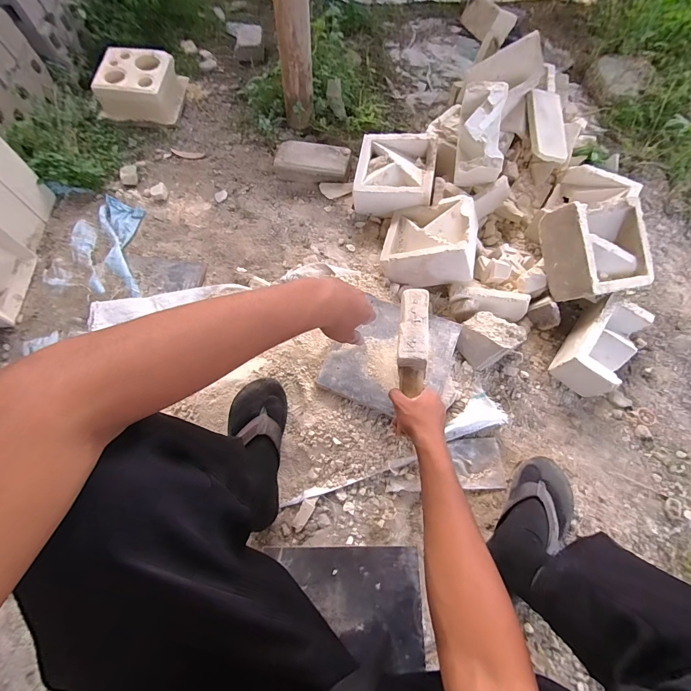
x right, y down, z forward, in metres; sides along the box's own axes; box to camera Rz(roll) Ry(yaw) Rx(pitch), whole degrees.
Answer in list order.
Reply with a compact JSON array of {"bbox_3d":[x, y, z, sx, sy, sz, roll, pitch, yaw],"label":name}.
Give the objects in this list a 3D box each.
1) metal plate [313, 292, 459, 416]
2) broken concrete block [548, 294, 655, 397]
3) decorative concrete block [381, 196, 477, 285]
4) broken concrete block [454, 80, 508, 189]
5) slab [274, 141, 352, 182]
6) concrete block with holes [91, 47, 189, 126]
[{"bbox_3d":[0.098,0.019,0.722,0.246,0.014,0.245,20,67,9],"label":"metal plate"},{"bbox_3d":[0.558,0.000,0.740,0.103,0.093,0.197,35,73,13],"label":"broken concrete block"},{"bbox_3d":[0.209,-0.258,0.836,0.207,0.098,0.211,1,56,26],"label":"decorative concrete block"},{"bbox_3d":[0.337,-0.516,0.841,0.103,0.106,0.217,4,95,2],"label":"broken concrete block"},{"bbox_3d":[-0.094,-0.527,0.987,0.216,0.062,0.110,8,69,4],"label":"slab"},{"bbox_3d":[-0.697,-0.886,1.154,0.243,0.102,0.234,3,68,2],"label":"concrete block with holes"}]

